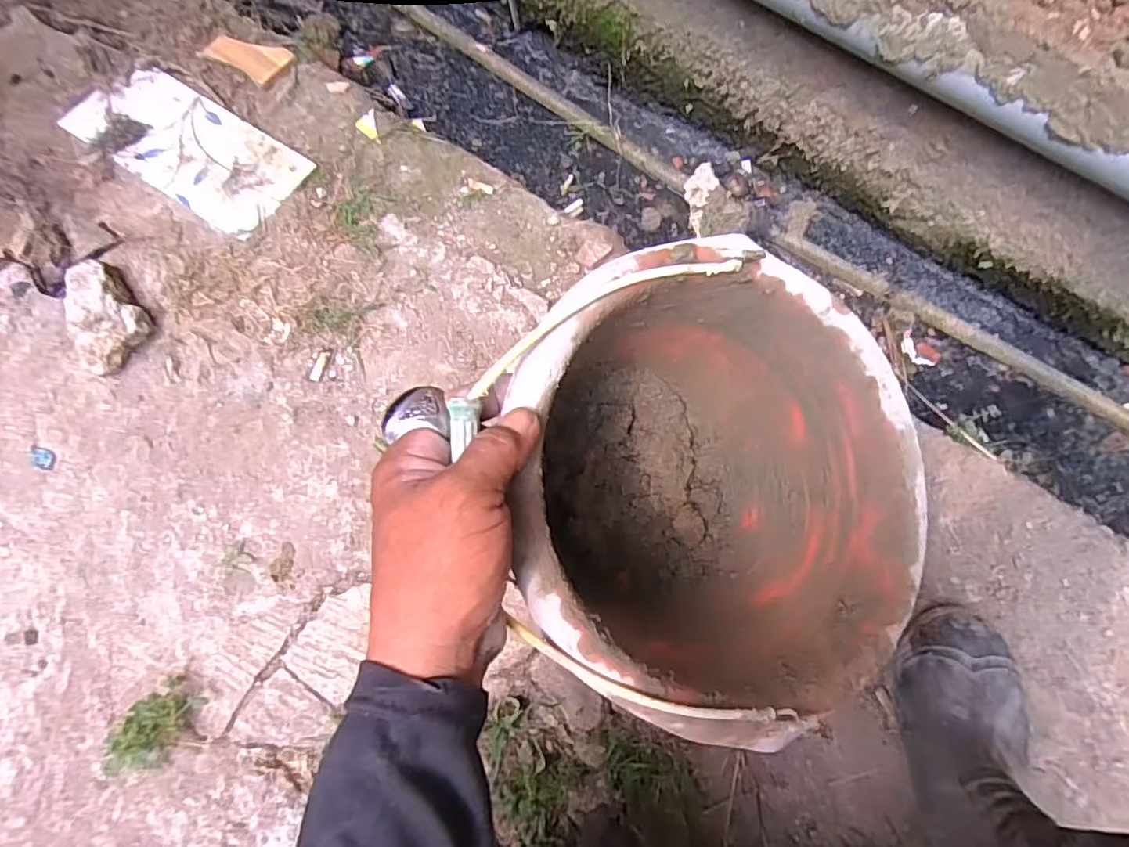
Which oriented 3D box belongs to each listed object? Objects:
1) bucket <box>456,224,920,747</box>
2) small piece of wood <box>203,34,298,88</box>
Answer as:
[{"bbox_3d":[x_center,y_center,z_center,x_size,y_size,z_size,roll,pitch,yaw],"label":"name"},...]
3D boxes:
[{"bbox_3d":[0.061,0.043,0.426,0.292,0.236,0.292,4,81,-25],"label":"bucket"},{"bbox_3d":[-0.350,-0.405,0.635,0.092,0.006,0.046,23,83,6],"label":"small piece of wood"}]

